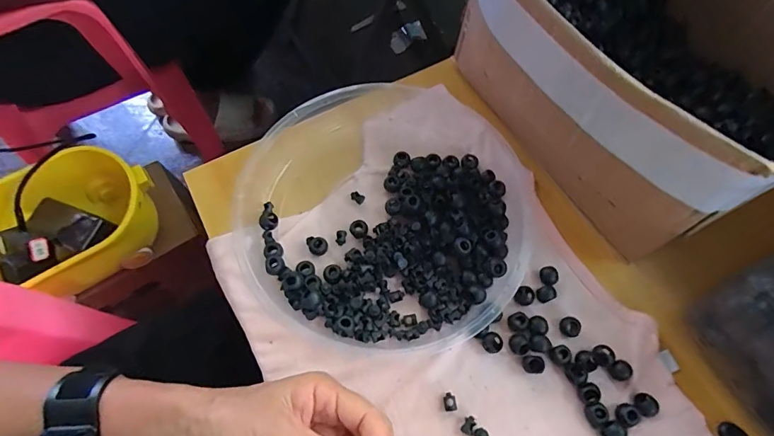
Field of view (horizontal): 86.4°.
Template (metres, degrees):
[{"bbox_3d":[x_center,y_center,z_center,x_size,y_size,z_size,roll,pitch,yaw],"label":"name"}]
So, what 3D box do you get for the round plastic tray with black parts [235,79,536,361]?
[{"bbox_3d":[0.002,-0.017,0.360,0.237,0.029,0.253,0,64,0],"label":"round plastic tray with black parts"}]

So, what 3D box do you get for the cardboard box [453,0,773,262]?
[{"bbox_3d":[0.221,-0.143,0.353,0.244,0.145,0.273,-33,71,-14],"label":"cardboard box"}]

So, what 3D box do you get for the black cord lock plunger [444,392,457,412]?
[{"bbox_3d":[0.046,0.135,0.302,0.009,0.004,0.013,-8,64,-4],"label":"black cord lock plunger"}]

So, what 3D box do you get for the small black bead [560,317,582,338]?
[{"bbox_3d":[0.143,0.085,0.321,0.013,0.010,0.014,0,66,-1],"label":"small black bead"}]

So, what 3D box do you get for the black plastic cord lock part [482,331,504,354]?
[{"bbox_3d":[0.081,0.096,0.317,0.016,0.012,0.015,0,66,-1],"label":"black plastic cord lock part"}]

